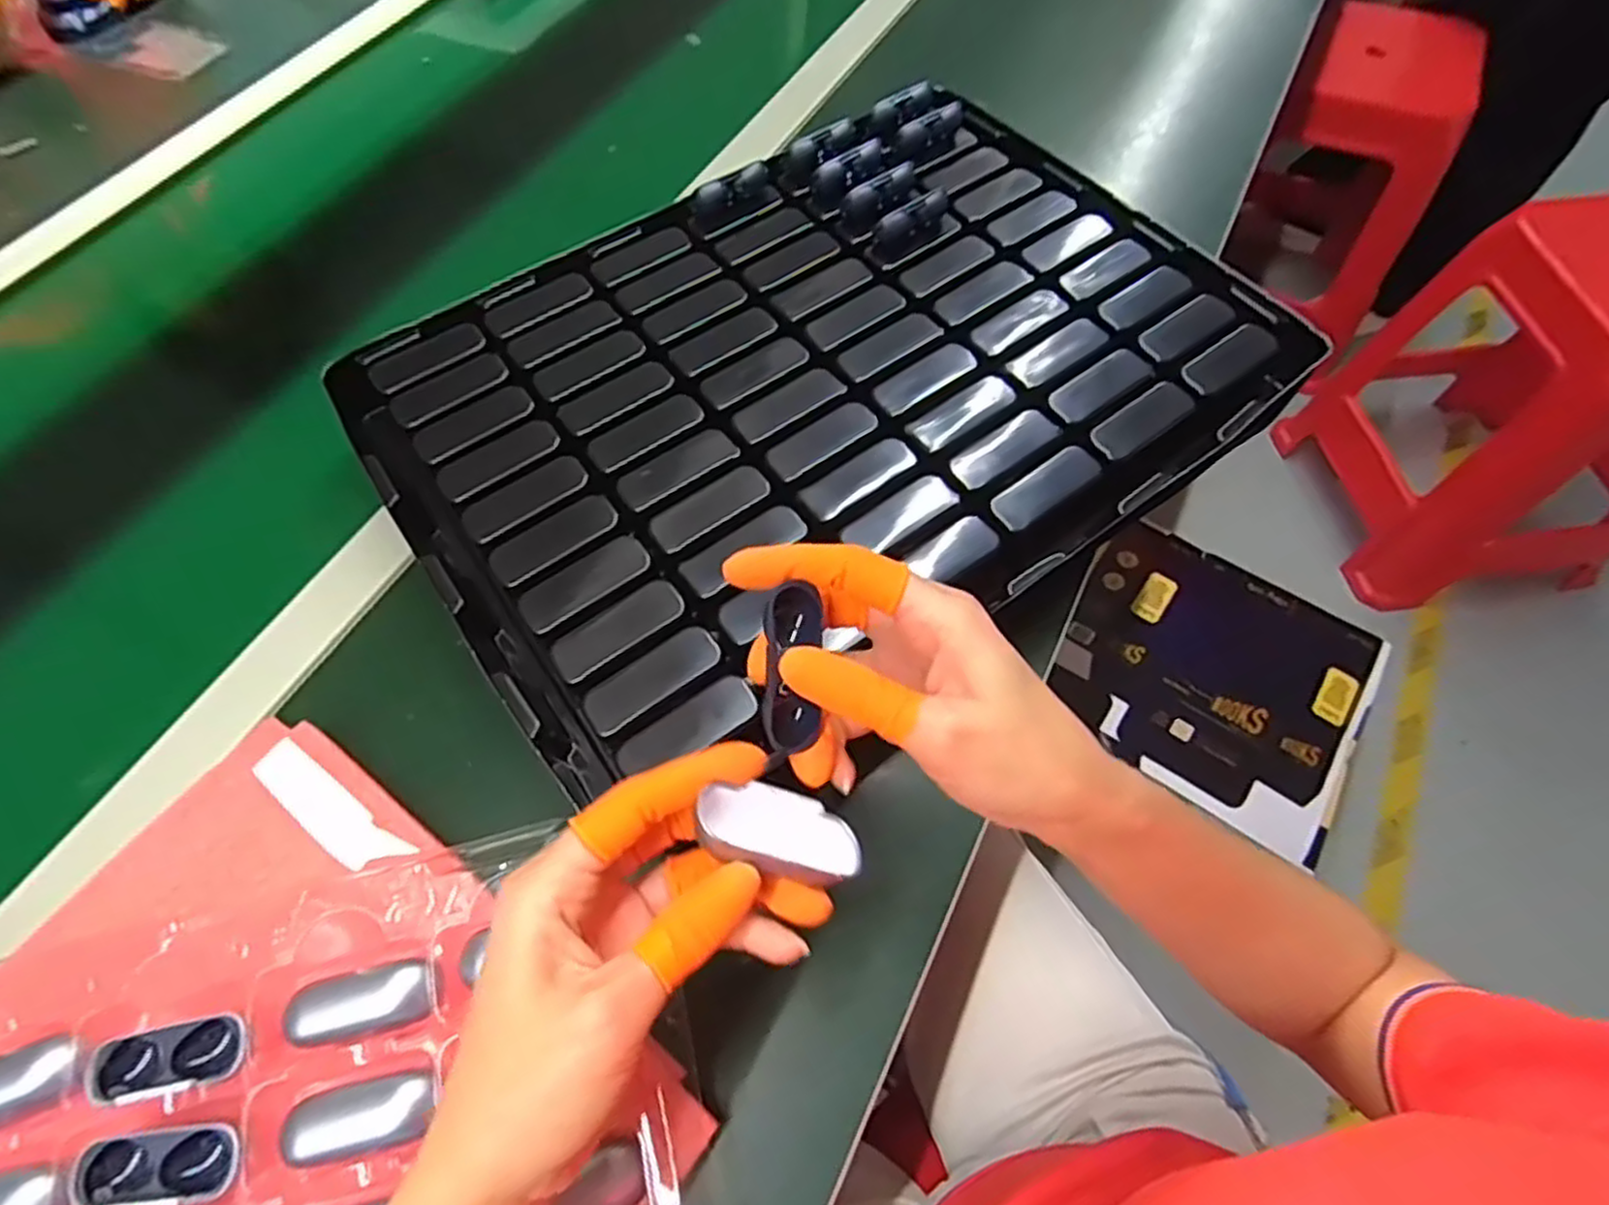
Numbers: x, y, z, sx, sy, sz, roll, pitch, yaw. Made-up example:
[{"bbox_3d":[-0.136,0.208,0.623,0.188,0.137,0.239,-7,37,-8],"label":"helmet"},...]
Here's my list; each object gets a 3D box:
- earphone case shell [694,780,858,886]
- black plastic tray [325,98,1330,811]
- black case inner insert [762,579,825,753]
[{"bbox_3d":[-0.007,0.076,0.248,0.058,0.009,0.026,21,57,-22],"label":"earphone case shell"},{"bbox_3d":[0.014,-0.133,0.439,0.484,0.058,0.345,-32,66,-15],"label":"black plastic tray"},{"bbox_3d":[-0.005,0.023,0.258,0.019,0.011,0.055,0,86,5],"label":"black case inner insert"}]

